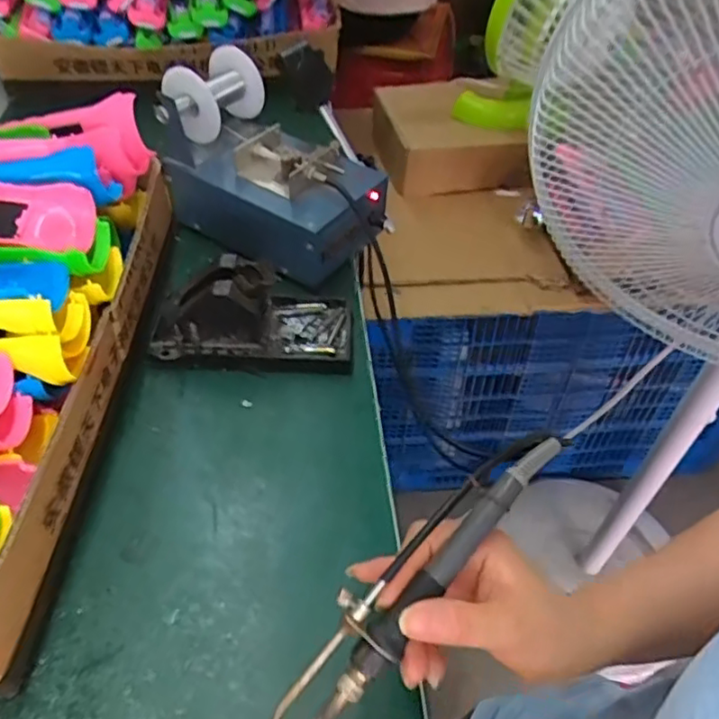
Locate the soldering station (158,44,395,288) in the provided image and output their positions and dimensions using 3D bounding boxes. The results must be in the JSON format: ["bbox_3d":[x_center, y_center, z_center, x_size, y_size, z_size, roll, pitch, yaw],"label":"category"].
[{"bbox_3d":[-0.079,-0.174,0.575,0.203,0.137,0.118,27,52,20],"label":"soldering station"}]

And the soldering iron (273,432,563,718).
[{"bbox_3d":[0.023,0.109,0.304,0.032,0.017,0.205,37,78,28],"label":"soldering iron"}]

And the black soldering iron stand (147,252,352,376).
[{"bbox_3d":[-0.084,-0.044,0.503,0.151,0.075,0.087,2,47,-1],"label":"black soldering iron stand"}]

